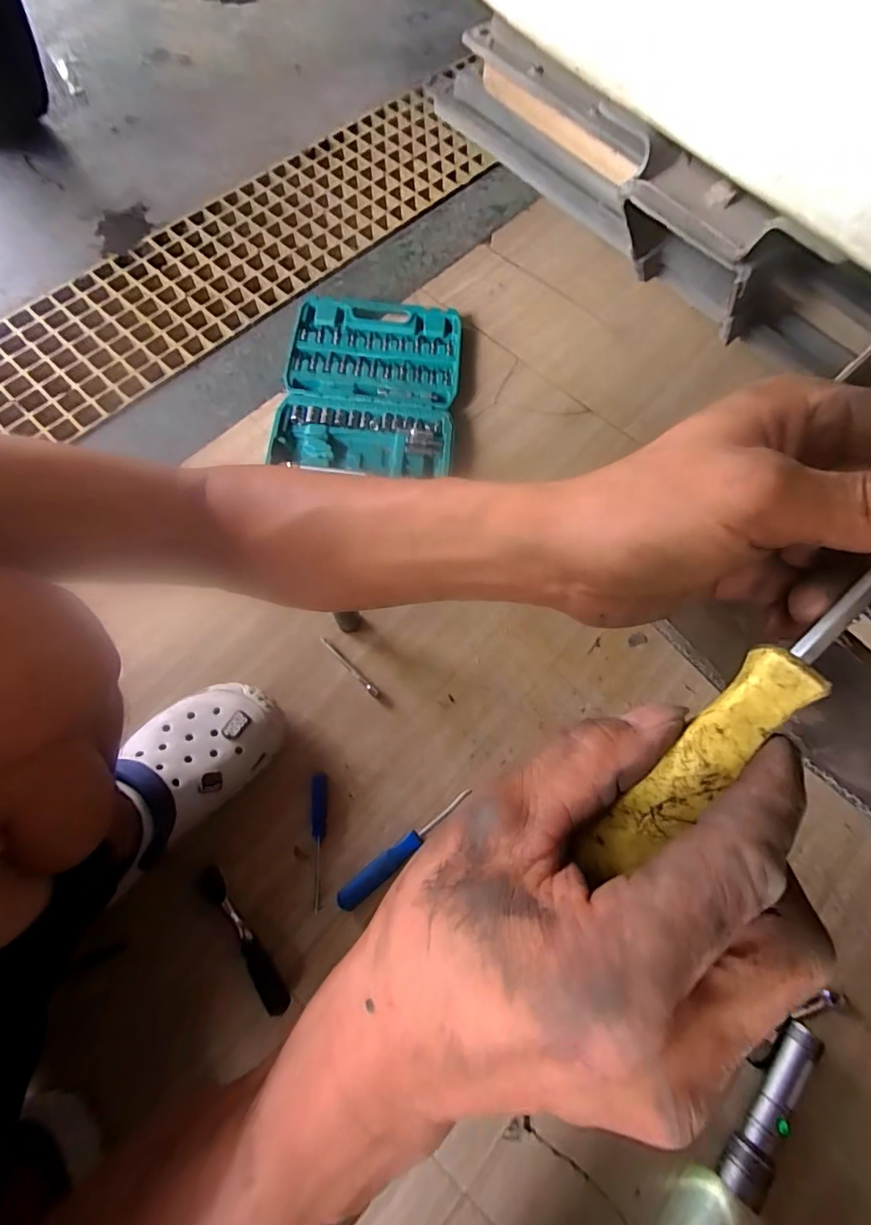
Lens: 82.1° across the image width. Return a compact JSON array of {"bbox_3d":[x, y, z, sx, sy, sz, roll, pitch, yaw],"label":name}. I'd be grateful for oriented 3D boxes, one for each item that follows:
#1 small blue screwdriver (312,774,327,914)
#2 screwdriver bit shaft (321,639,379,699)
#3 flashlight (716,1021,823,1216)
[{"bbox_3d":[-0.121,0.236,0.523,0.017,0.016,0.127,-5,71,-5],"label":"small blue screwdriver"},{"bbox_3d":[-0.102,0.065,0.592,0.095,0.010,0.009,43,74,12],"label":"screwdriver bit shaft"},{"bbox_3d":[0.306,0.449,0.454,0.028,0.035,0.147,42,74,12],"label":"flashlight"}]

